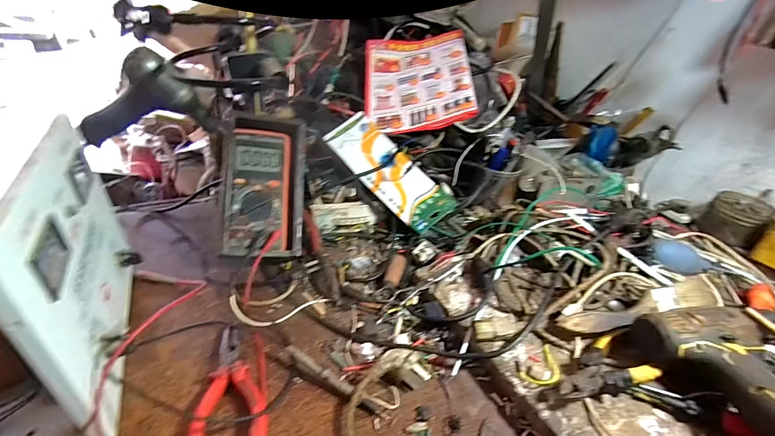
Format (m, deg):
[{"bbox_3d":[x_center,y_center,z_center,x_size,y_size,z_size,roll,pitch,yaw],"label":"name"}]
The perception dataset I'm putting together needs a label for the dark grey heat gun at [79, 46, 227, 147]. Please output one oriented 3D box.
[{"bbox_3d":[-0.328,-0.164,0.517,0.177,0.120,0.058,-23,41,-34],"label":"dark grey heat gun"}]

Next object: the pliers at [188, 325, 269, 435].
[{"bbox_3d":[-0.157,0.165,0.372,0.064,0.016,0.141,-5,34,-18],"label":"pliers"}]

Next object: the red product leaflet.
[{"bbox_3d":[0.060,-0.290,0.758,0.212,0.026,0.282,-7,56,11],"label":"red product leaflet"}]

